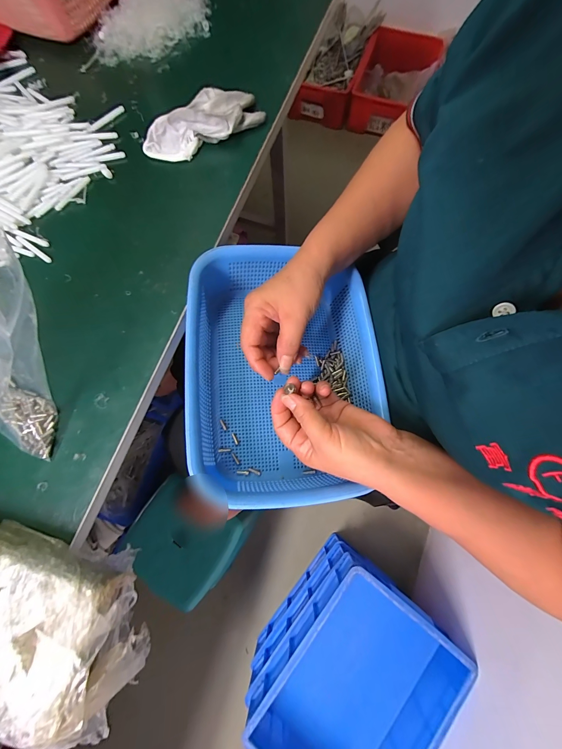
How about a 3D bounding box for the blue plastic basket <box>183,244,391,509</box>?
[{"bbox_3d":[0.004,-0.010,0.338,0.208,0.095,0.290,-7,76,1],"label":"blue plastic basket"}]

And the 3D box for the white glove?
[{"bbox_3d":[-0.100,-0.318,0.366,0.153,0.035,0.066,-34,78,-6],"label":"white glove"}]

